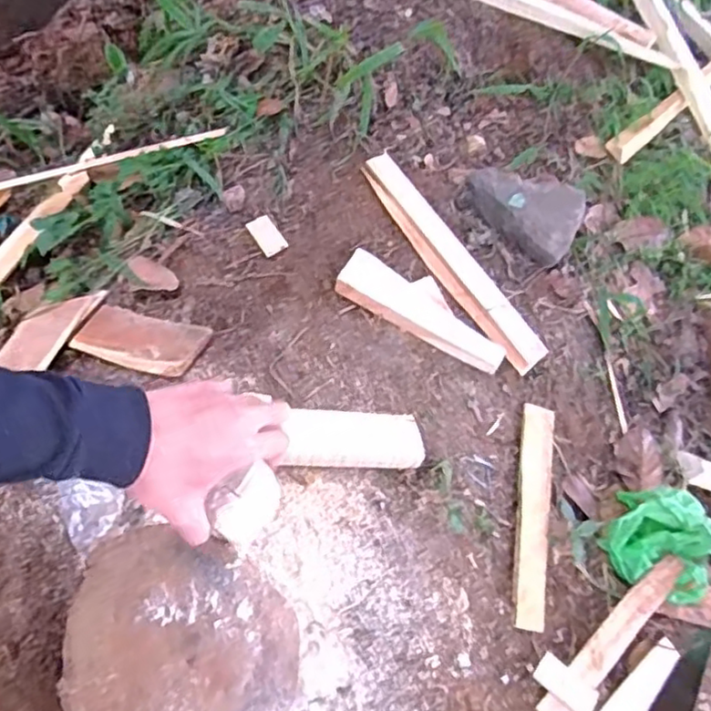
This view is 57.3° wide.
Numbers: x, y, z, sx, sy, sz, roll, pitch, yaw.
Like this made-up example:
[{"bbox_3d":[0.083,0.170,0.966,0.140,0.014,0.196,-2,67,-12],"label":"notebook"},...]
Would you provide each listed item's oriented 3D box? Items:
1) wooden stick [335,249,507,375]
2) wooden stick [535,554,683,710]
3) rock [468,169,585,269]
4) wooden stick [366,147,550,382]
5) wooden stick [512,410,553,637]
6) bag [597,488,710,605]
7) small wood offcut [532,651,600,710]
[{"bbox_3d":[0.090,-0.055,0.890,0.243,0.031,0.062,33,51,5],"label":"wooden stick"},{"bbox_3d":[0.335,0.355,0.828,0.308,0.026,0.041,-31,59,-30],"label":"wooden stick"},{"bbox_3d":[0.256,-0.222,0.985,0.172,0.084,0.100,31,52,20],"label":"rock"},{"bbox_3d":[0.137,-0.146,0.956,0.061,0.022,0.398,-26,70,-27],"label":"wooden stick"},{"bbox_3d":[0.233,0.206,0.851,0.049,0.012,0.282,16,68,-18],"label":"wooden stick"},{"bbox_3d":[0.421,0.259,0.894,0.128,0.088,0.159,-31,59,-30],"label":"bag"},{"bbox_3d":[0.250,0.393,0.772,0.076,0.015,0.043,32,52,20],"label":"small wood offcut"}]

